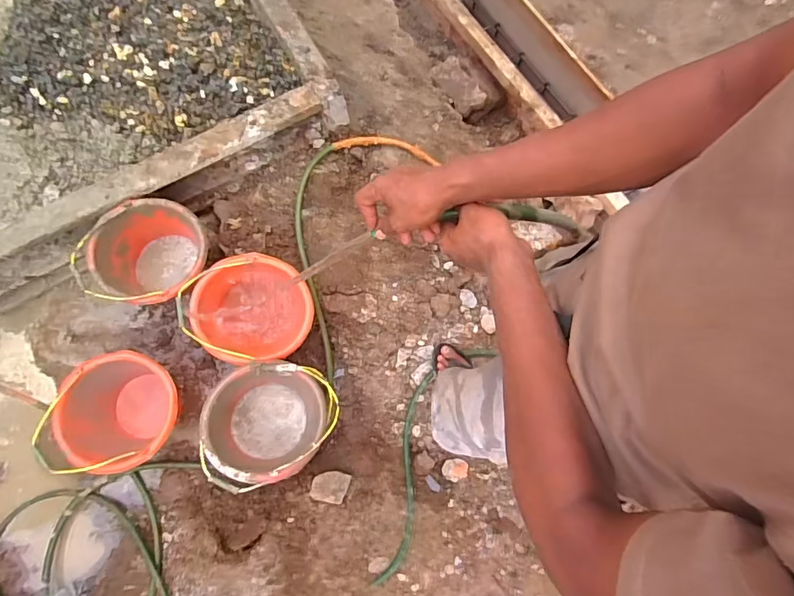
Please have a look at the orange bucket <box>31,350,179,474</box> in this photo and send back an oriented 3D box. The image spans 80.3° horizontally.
[{"bbox_3d":[-0.726,0.306,1.272,0.268,0.229,0.291,0,74,1],"label":"orange bucket"}]

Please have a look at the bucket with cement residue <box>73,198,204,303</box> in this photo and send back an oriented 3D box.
[{"bbox_3d":[-0.686,-0.109,1.351,0.303,0.248,0.276,0,77,0],"label":"bucket with cement residue"}]

